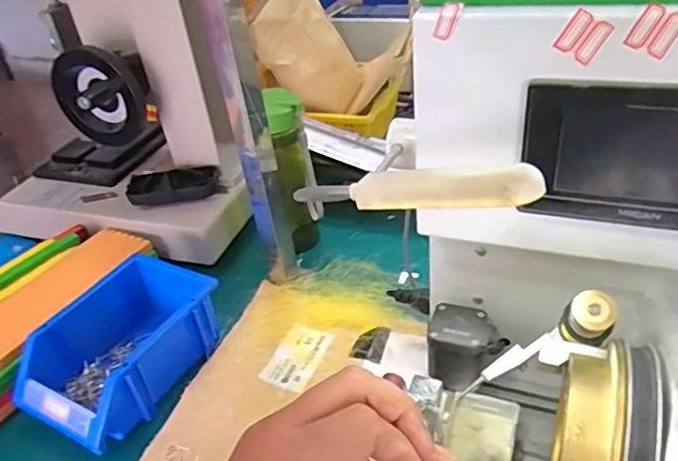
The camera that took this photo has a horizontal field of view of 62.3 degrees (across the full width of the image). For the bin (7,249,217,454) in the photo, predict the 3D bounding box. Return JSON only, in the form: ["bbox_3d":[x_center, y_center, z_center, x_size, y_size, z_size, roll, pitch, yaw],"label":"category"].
[{"bbox_3d":[-0.215,0.116,0.565,0.131,0.073,0.190,18,43,30],"label":"bin"}]

